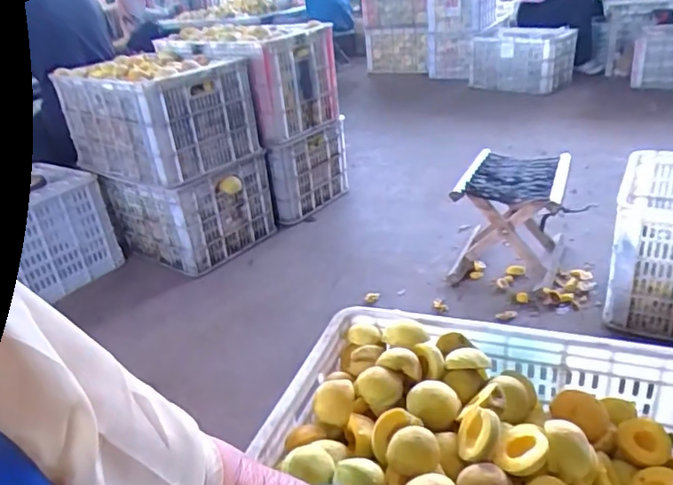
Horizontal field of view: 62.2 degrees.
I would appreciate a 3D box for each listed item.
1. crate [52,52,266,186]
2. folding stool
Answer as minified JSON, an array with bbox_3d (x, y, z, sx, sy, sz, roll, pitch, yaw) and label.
[{"bbox_3d":[-0.490,-0.357,1.543,0.446,0.265,0.346,19,36,39],"label":"crate"},{"bbox_3d":[0.437,-0.065,1.417,0.238,0.257,0.265,7,30,24],"label":"folding stool"}]

